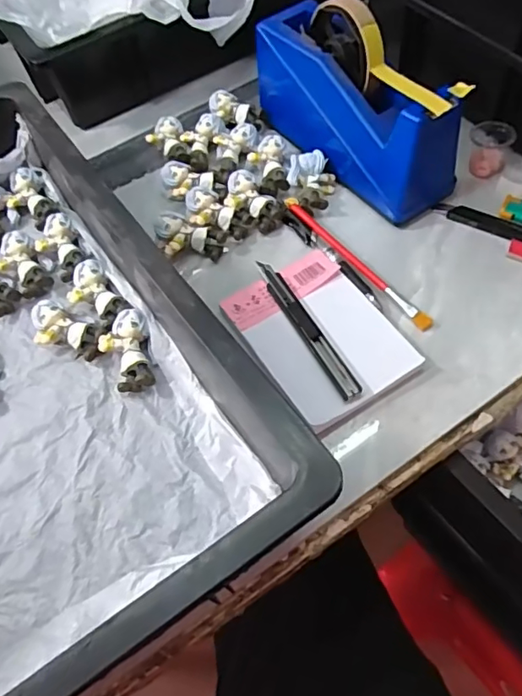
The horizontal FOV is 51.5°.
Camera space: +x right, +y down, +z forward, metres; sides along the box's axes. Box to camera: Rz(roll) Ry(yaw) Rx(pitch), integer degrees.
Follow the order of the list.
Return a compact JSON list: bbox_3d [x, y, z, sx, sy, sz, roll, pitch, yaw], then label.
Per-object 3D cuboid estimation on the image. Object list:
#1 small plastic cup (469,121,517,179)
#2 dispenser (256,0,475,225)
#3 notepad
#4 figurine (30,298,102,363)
[{"bbox_3d":[0.206,-0.180,0.485,0.035,0.037,0.041,19,62,15],"label":"small plastic cup"},{"bbox_3d":[0.079,-0.219,0.465,0.065,0.111,0.206,-33,62,-15],"label":"dispenser"},{"bbox_3d":[0.044,-0.011,0.406,0.102,0.014,0.129,-32,62,-15],"label":"notepad"},{"bbox_3d":[-0.147,-0.010,0.416,0.067,0.025,0.032,24,63,17],"label":"figurine"}]

